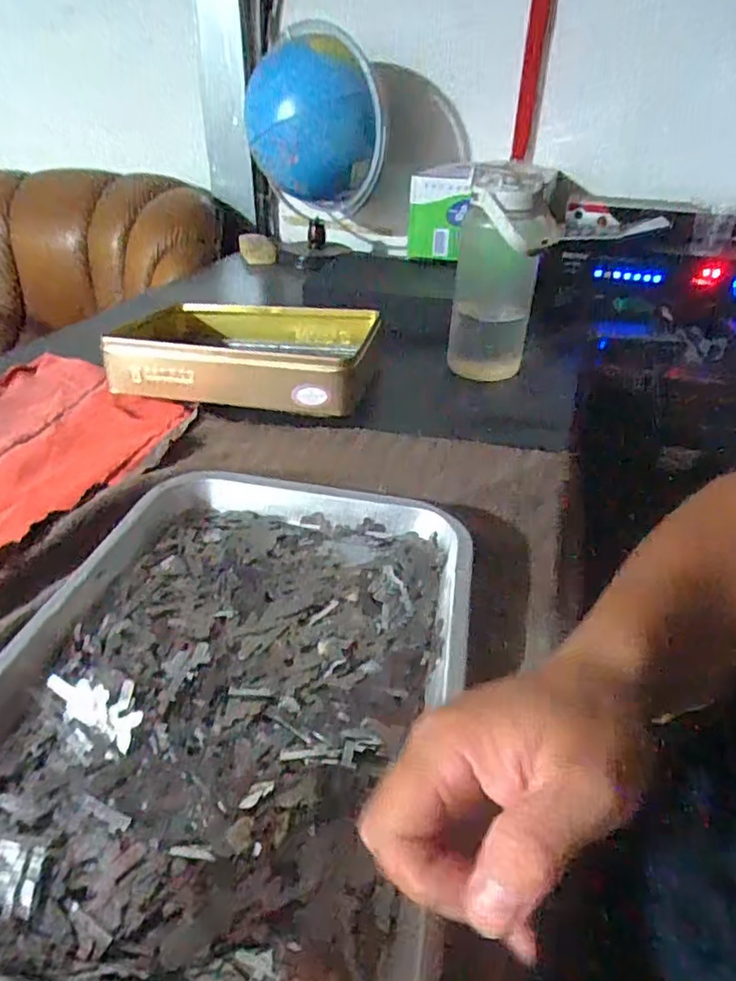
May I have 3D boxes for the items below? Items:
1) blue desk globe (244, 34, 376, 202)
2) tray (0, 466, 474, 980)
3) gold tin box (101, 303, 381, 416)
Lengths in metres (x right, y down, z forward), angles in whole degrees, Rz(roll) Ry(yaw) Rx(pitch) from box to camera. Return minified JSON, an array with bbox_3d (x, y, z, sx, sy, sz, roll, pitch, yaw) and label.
[{"bbox_3d":[-0.120,-0.709,1.245,0.258,0.375,0.238,-3,35,-6],"label":"blue desk globe"},{"bbox_3d":[-0.080,0.107,0.365,0.263,0.033,0.358,7,35,9],"label":"tray"},{"bbox_3d":[-0.159,-0.173,0.735,0.319,0.072,0.208,7,35,8],"label":"gold tin box"}]

